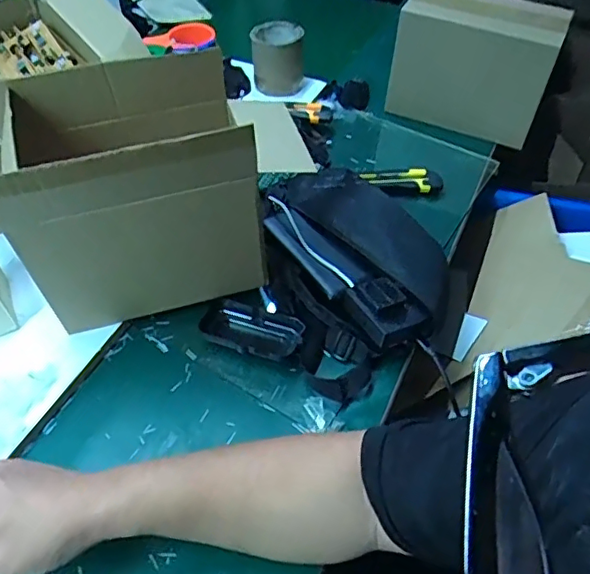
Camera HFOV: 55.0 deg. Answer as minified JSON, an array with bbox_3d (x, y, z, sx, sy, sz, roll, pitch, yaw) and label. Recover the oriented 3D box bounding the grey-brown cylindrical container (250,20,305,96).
[{"bbox_3d":[-0.029,-0.365,0.908,0.077,0.094,0.077,1,48,-1],"label":"grey-brown cylindrical container"}]

